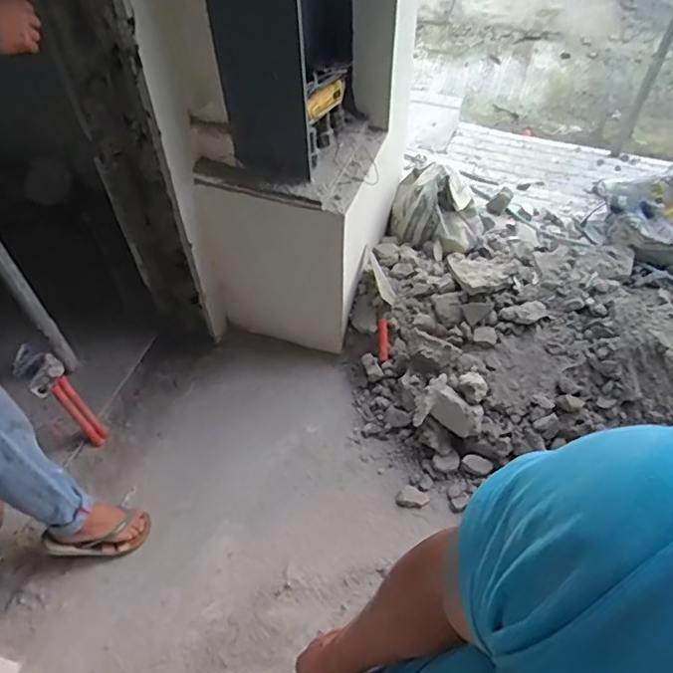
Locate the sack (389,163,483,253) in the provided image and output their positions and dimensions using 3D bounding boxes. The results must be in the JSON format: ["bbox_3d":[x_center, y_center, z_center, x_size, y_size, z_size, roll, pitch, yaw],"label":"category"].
[{"bbox_3d":[0.327,-0.441,1.904,0.308,0.289,0.197,33,58,24],"label":"sack"}]

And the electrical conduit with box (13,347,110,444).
[{"bbox_3d":[-0.742,0.179,1.557,0.137,0.377,0.094,19,54,15],"label":"electrical conduit with box"}]

